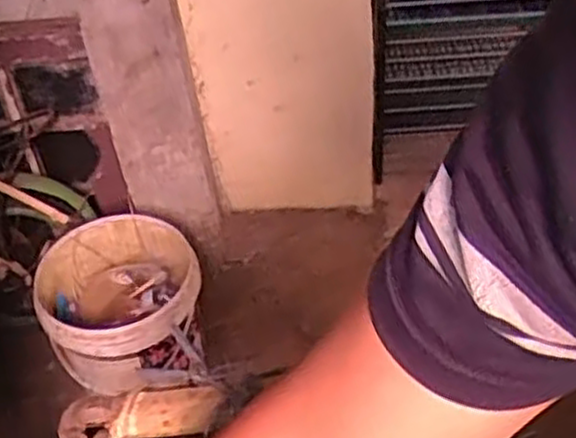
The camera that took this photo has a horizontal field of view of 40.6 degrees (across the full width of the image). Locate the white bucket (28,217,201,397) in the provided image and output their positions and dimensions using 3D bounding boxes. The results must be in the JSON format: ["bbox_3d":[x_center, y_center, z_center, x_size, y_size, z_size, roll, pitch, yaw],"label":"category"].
[{"bbox_3d":[-0.322,0.170,1.544,0.306,0.213,0.314,-3,44,3],"label":"white bucket"}]

